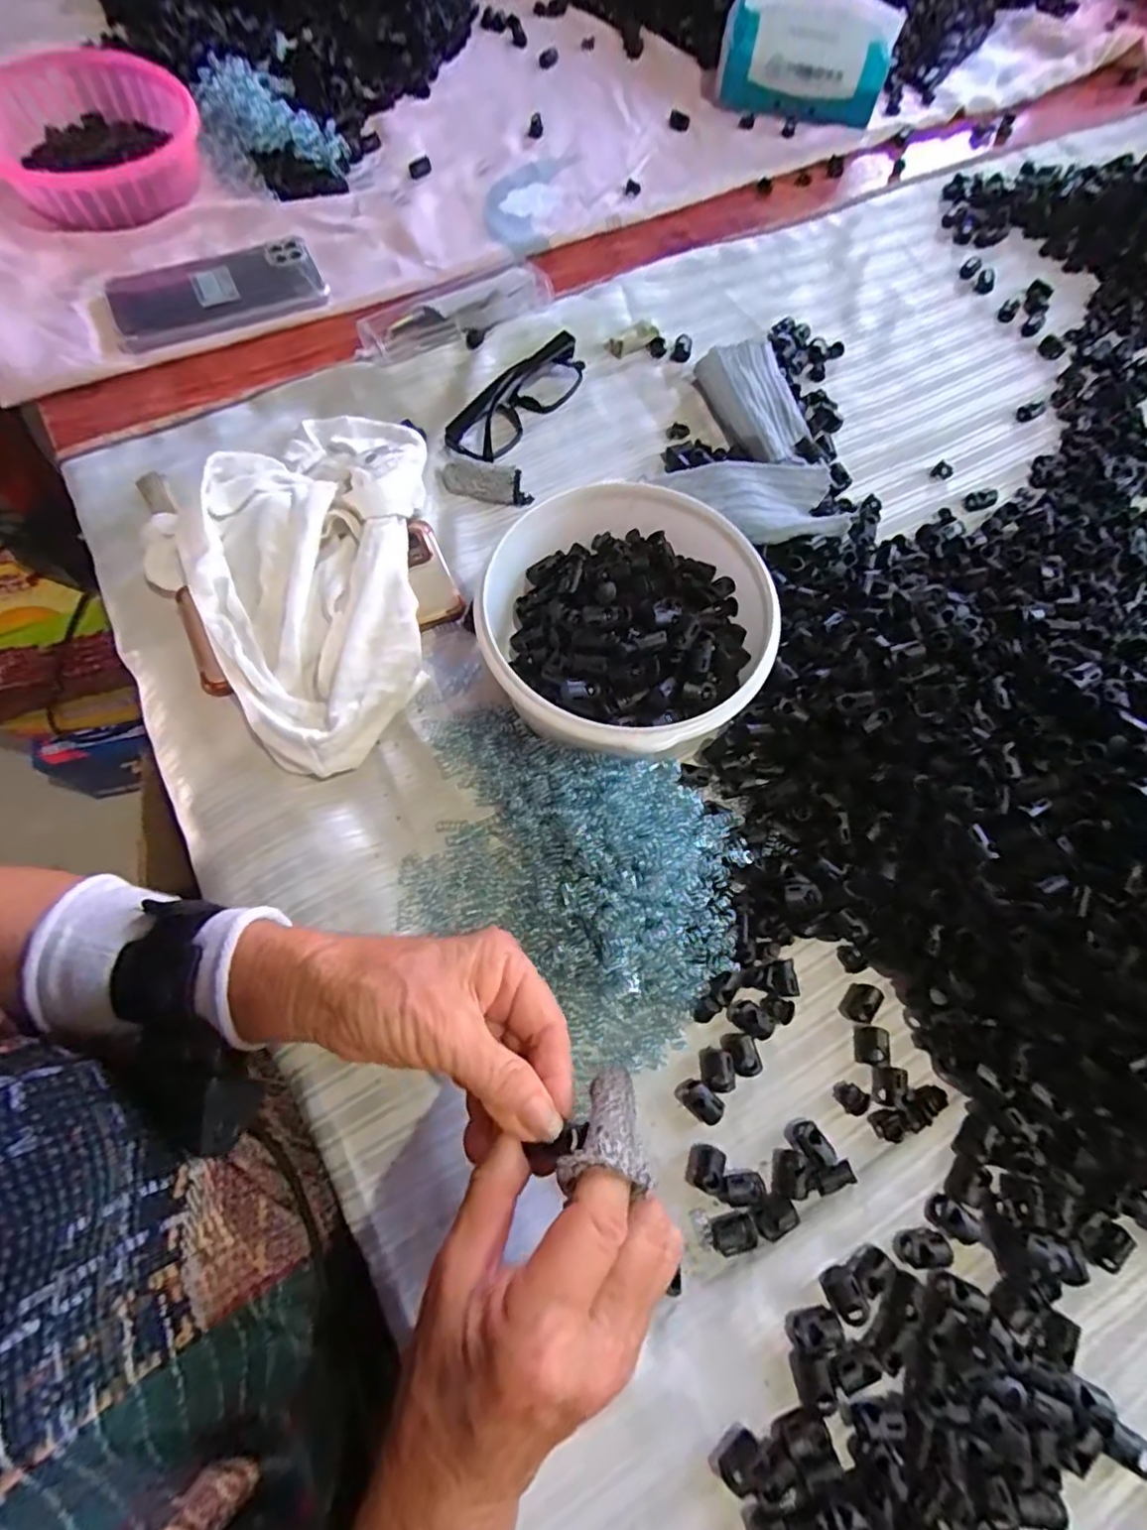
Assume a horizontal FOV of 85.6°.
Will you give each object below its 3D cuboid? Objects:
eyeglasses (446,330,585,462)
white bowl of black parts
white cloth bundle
[{"bbox_3d":[-0.040,-0.281,0.474,0.034,0.023,0.134,38,72,12],"label":"eyeglasses"},{"bbox_3d":[0.031,-0.075,0.370,0.157,0.085,0.155,1,69,-2],"label":"white bowl of black parts"},{"bbox_3d":[-0.157,-0.133,0.398,0.194,0.045,0.244,-38,75,-15],"label":"white cloth bundle"}]

